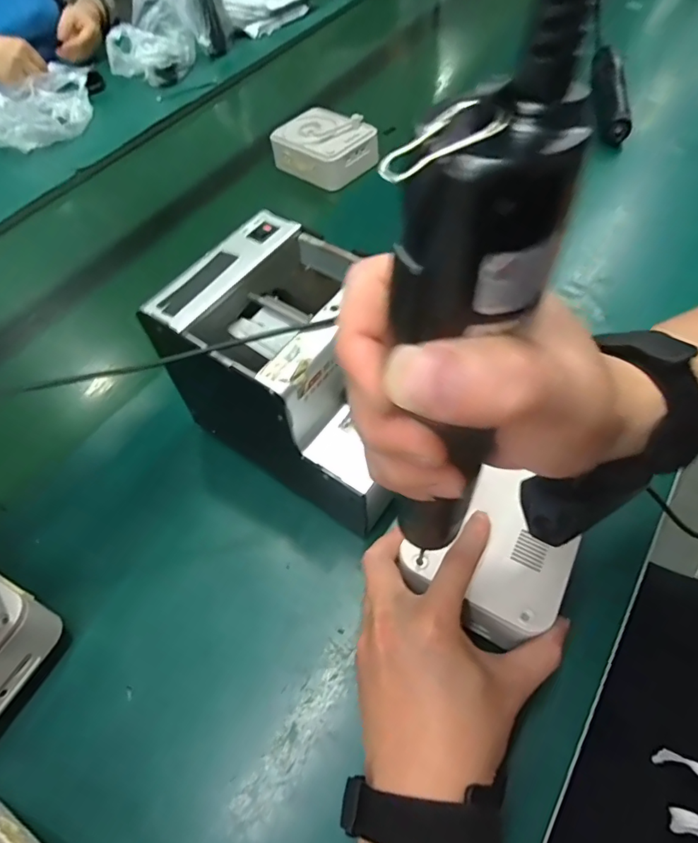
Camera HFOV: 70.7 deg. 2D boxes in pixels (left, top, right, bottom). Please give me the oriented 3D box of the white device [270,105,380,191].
[{"bbox_3d":[-0.029,-0.373,0.670,0.131,0.049,0.099,32,65,25],"label":"white device"}]

